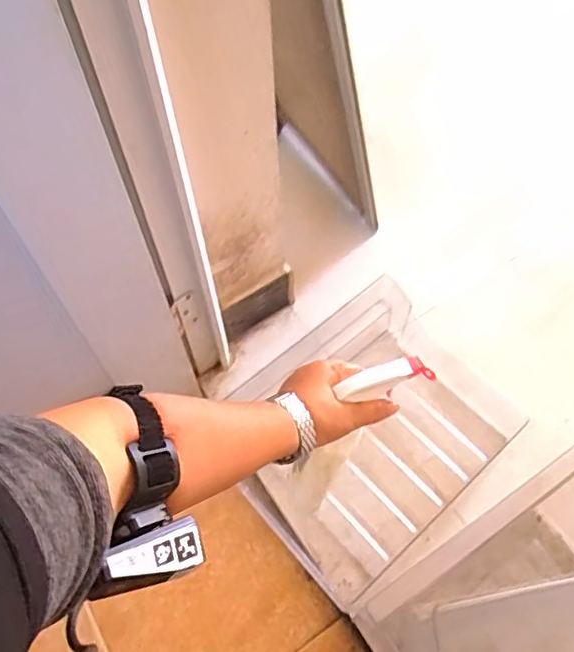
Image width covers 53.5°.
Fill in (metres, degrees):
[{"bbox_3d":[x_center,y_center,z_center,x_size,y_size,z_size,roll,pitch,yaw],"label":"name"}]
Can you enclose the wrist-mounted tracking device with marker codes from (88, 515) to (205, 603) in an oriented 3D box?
[{"bbox_3d":[-0.081,0.141,0.340,0.065,0.022,0.027,-12,54,-38],"label":"wrist-mounted tracking device with marker codes"}]

